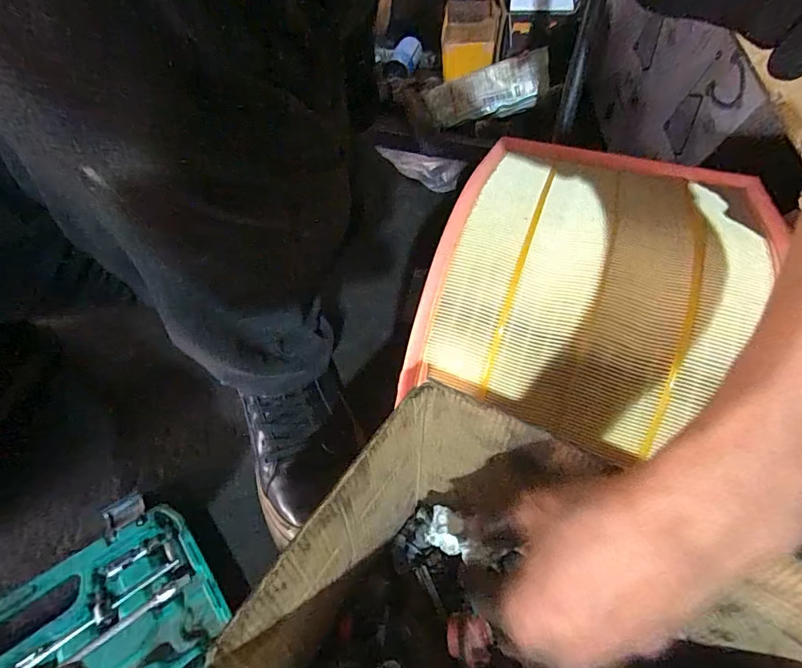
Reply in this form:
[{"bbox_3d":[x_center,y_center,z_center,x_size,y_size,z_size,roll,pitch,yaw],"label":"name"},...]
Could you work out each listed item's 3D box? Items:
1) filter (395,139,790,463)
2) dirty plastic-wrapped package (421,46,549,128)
[{"bbox_3d":[0.157,-0.056,0.383,0.223,0.101,0.273,17,48,17],"label":"filter"},{"bbox_3d":[0.129,-0.365,0.684,0.182,0.072,0.012,-10,10,10],"label":"dirty plastic-wrapped package"}]

